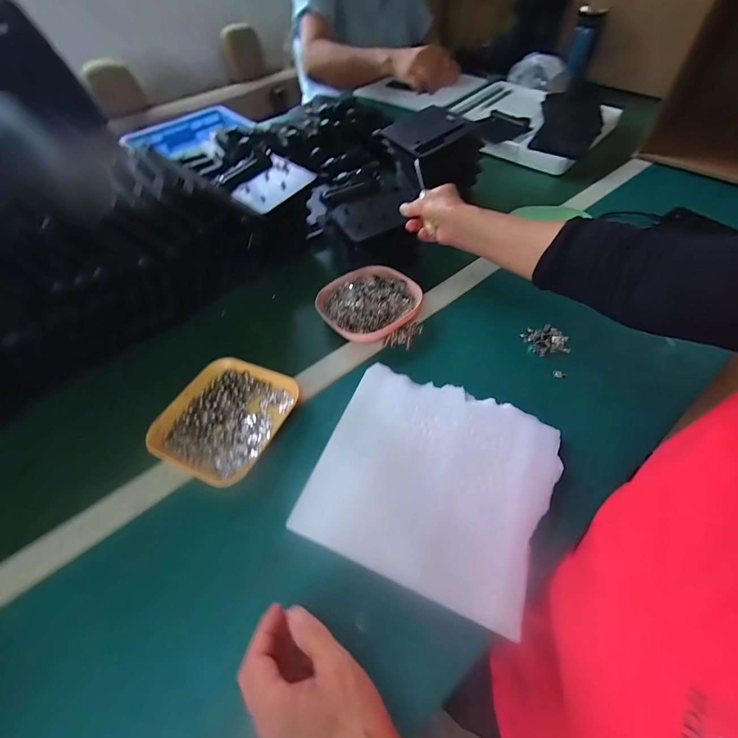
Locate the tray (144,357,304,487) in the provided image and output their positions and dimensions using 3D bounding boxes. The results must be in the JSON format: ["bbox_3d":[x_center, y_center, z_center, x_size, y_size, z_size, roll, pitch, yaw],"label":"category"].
[{"bbox_3d":[-0.175,0.058,0.436,0.141,0.025,0.148,20,58,16],"label":"tray"}]

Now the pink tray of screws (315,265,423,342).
[{"bbox_3d":[0.002,-0.096,0.516,0.137,0.027,0.122,-29,58,-17],"label":"pink tray of screws"}]

